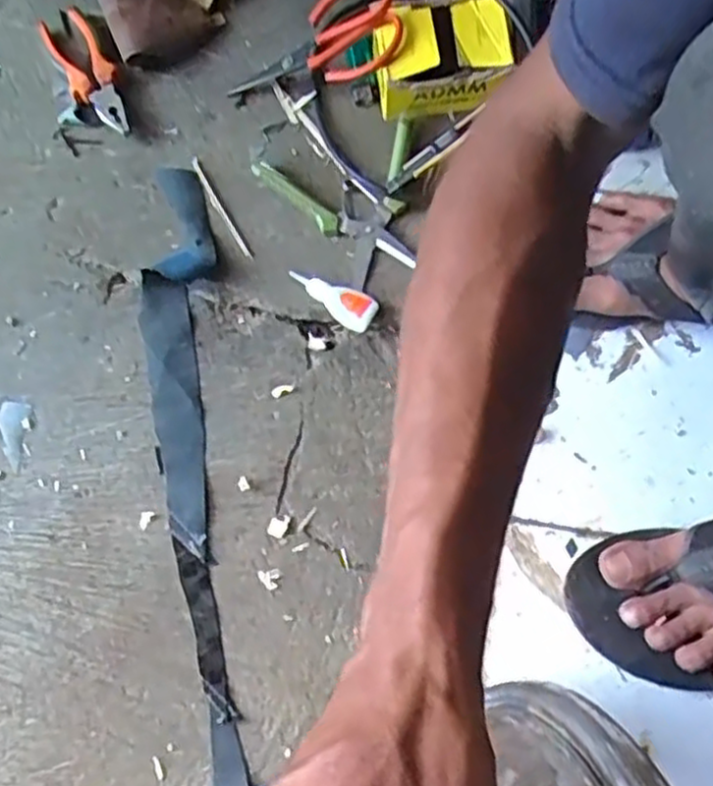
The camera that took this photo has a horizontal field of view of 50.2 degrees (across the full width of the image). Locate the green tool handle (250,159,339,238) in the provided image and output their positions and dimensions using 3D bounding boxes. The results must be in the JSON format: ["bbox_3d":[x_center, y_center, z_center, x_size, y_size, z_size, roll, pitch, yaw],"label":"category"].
[{"bbox_3d":[-0.052,-0.176,0.680,0.100,0.009,0.020,42,79,11],"label":"green tool handle"}]

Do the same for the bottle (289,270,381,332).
[{"bbox_3d":[-0.020,-0.083,0.654,0.076,0.024,0.028,29,77,9],"label":"bottle"}]

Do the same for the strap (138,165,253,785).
[{"bbox_3d":[-0.140,0.039,0.616,0.066,0.020,0.518,-6,74,-1],"label":"strap"}]

